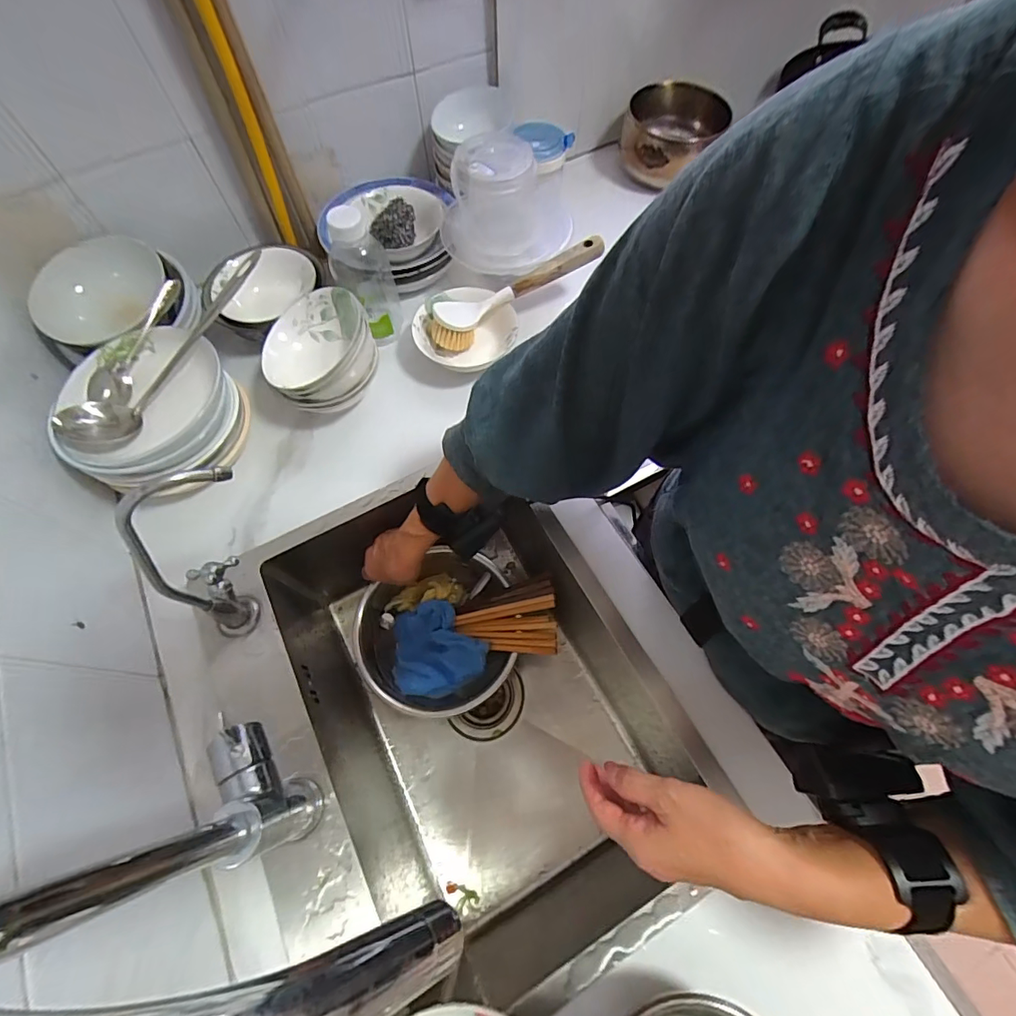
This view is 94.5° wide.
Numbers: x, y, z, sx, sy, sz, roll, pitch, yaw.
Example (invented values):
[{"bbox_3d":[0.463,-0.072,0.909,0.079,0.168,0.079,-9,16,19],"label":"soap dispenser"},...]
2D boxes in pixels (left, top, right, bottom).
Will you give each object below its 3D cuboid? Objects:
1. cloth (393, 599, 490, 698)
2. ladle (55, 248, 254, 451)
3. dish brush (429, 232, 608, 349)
[{"bbox_3d":[-0.100,0.185,0.621,0.117,0.032,0.115,-28,69,-12],"label":"cloth"},{"bbox_3d":[-0.375,-0.176,0.514,0.057,0.056,0.272,26,68,11],"label":"ladle"},{"bbox_3d":[0.010,-0.295,0.638,0.261,0.055,0.060,-26,67,5],"label":"dish brush"}]

